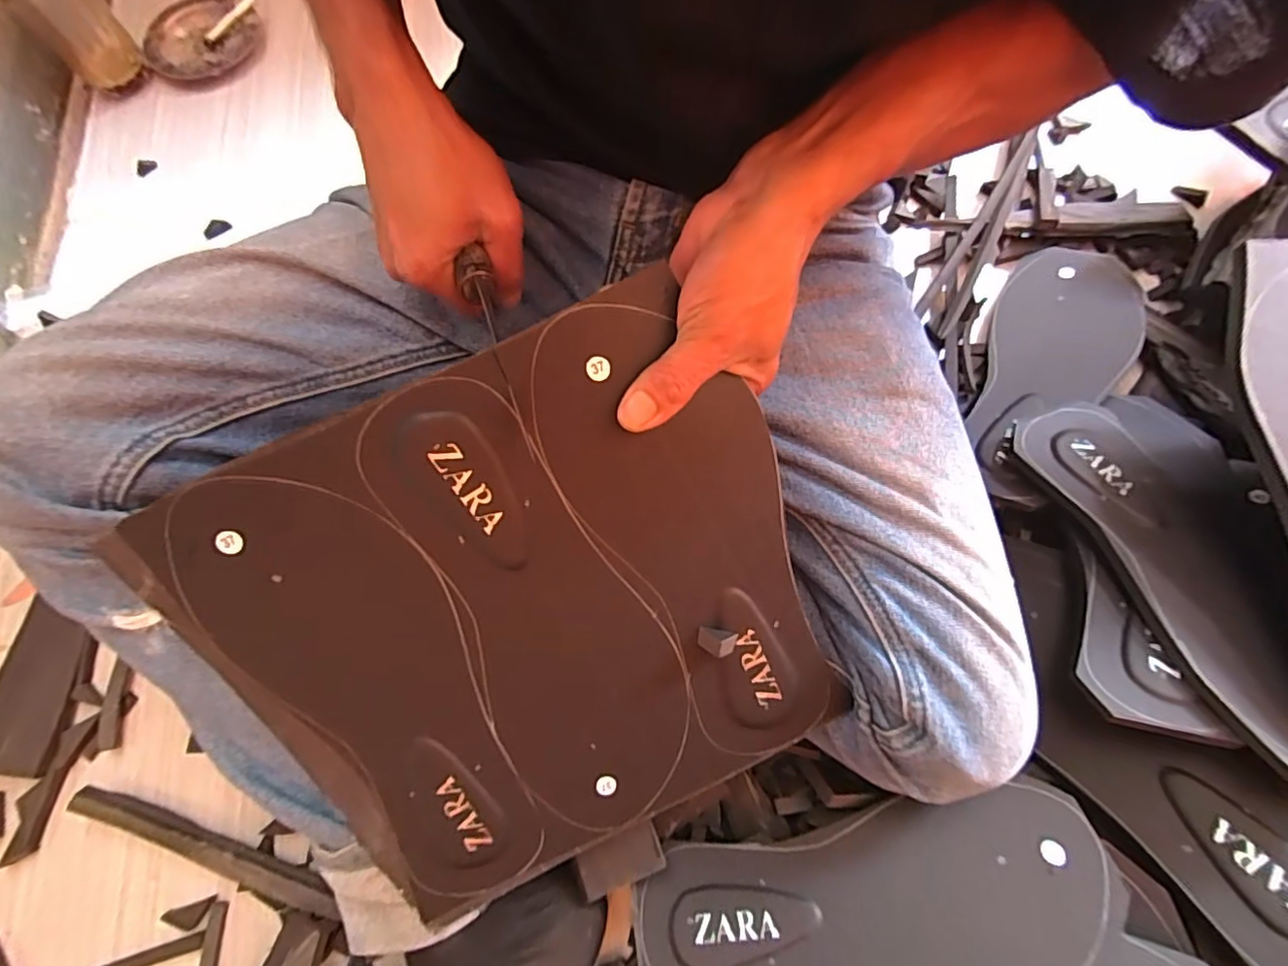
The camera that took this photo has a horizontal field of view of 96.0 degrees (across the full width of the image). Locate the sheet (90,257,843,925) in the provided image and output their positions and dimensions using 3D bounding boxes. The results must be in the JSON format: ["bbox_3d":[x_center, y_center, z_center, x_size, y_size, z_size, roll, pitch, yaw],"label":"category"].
[{"bbox_3d":[-0.060,0.075,0.283,0.284,0.008,0.251,-26,106,-2],"label":"sheet"}]

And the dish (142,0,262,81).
[{"bbox_3d":[-0.460,-0.463,0.607,0.111,0.019,0.100,-39,77,-9],"label":"dish"}]

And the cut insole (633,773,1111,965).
[{"bbox_3d":[0.119,0.230,0.313,0.244,0.012,0.094,-11,48,4],"label":"cut insole"}]

